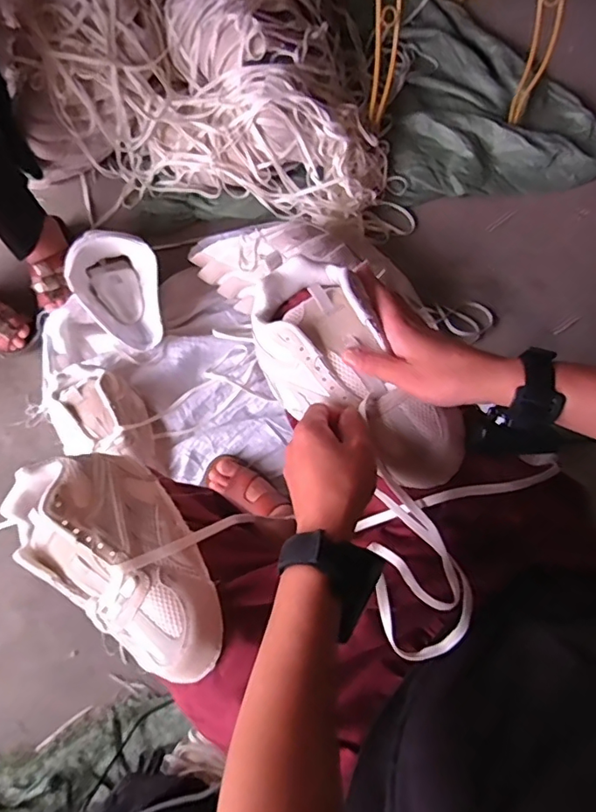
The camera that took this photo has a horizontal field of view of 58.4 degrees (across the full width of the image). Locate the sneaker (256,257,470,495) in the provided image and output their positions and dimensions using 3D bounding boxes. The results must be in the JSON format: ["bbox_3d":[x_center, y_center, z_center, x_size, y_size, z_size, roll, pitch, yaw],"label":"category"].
[{"bbox_3d":[0.052,-0.029,0.500,0.109,0.090,0.243,-40,80,-12],"label":"sneaker"}]

